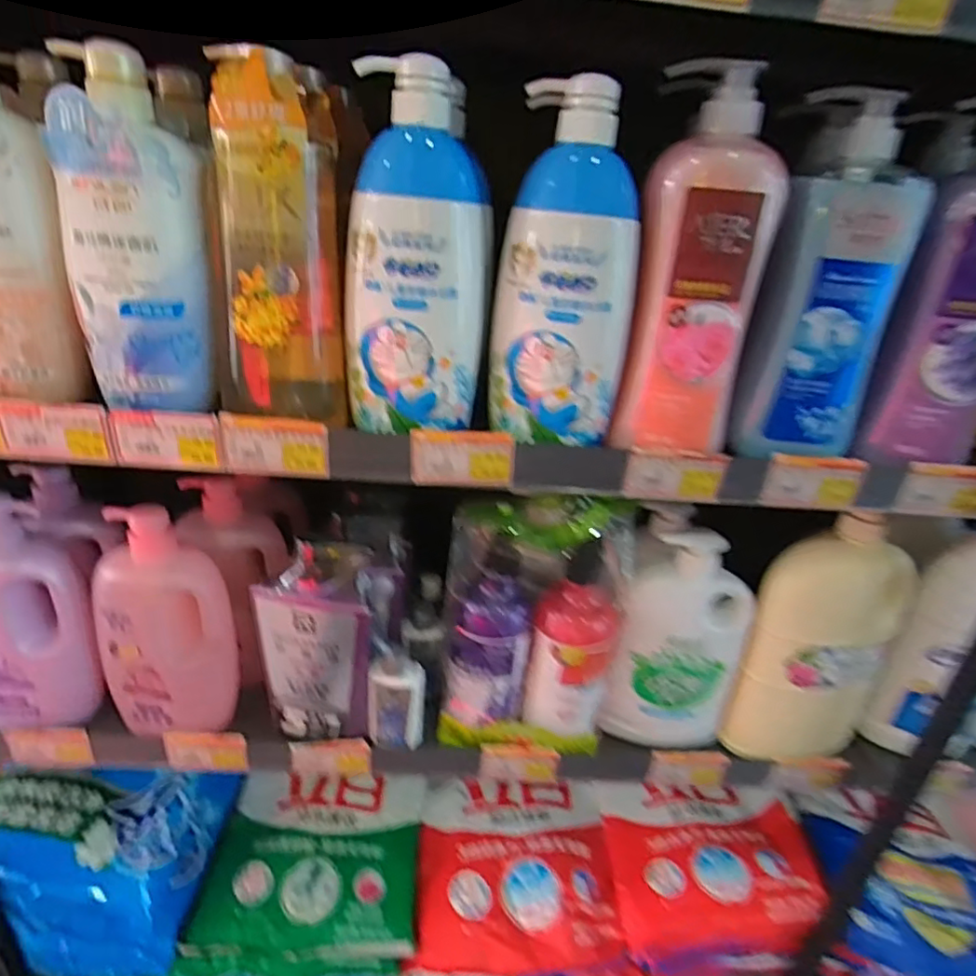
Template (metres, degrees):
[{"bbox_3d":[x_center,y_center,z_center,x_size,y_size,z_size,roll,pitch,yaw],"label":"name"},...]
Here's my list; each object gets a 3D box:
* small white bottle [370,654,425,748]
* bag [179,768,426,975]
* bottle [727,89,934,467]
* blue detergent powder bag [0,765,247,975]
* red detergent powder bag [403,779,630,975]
[{"bbox_3d":[-0.086,0.199,0.566,0.050,0.099,0.025,2,28,-10],"label":"small white bottle"},{"bbox_3d":[-0.213,0.472,0.754,0.251,0.056,0.226,5,27,-3],"label":"bag"},{"bbox_3d":[0.249,-0.146,0.435,0.089,0.236,0.068,11,27,8],"label":"bottle"},{"bbox_3d":[-0.468,0.418,0.709,0.266,0.153,0.200,5,27,-4],"label":"blue detergent powder bag"},{"bbox_3d":[0.036,0.491,0.776,0.247,0.053,0.220,4,27,-5],"label":"red detergent powder bag"}]

